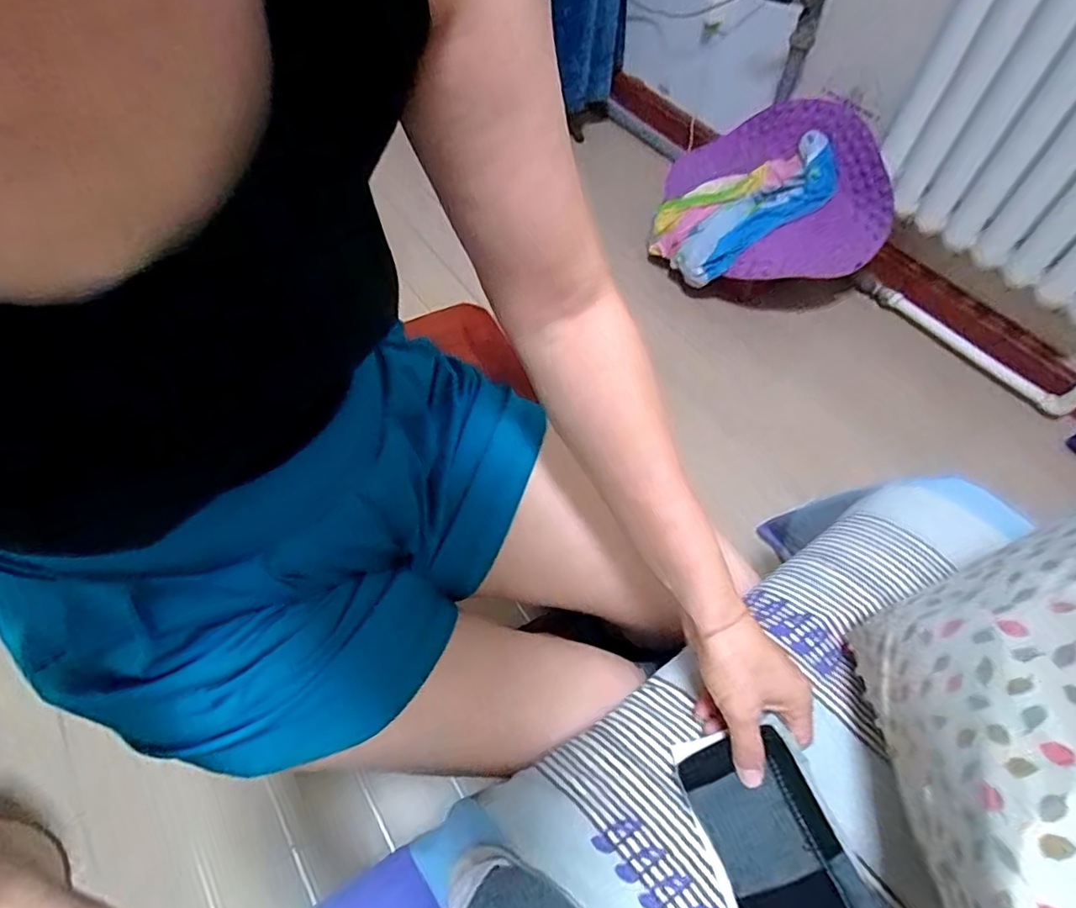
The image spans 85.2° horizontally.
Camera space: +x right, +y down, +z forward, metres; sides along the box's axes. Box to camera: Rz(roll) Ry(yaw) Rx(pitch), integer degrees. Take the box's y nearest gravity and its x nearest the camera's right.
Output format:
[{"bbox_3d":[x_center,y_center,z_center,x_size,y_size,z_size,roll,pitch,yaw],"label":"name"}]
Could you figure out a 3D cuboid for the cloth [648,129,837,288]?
[{"bbox_3d":[0.503,-0.615,1.439,0.429,0.173,0.257,-31,63,-20],"label":"cloth"}]

